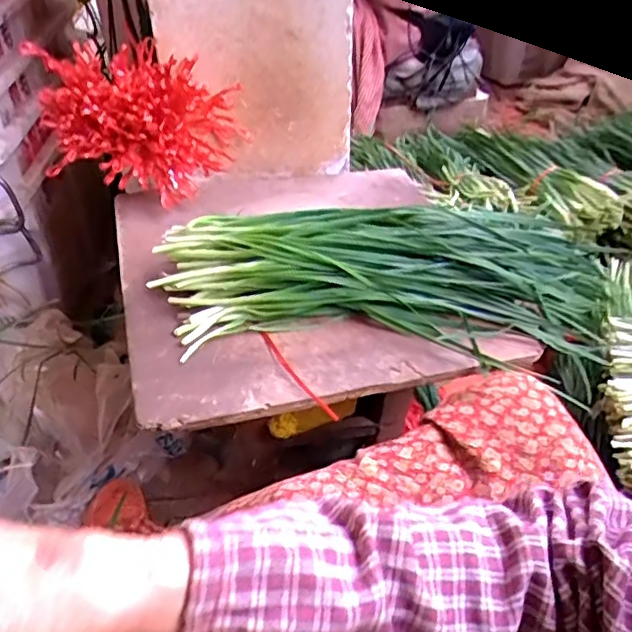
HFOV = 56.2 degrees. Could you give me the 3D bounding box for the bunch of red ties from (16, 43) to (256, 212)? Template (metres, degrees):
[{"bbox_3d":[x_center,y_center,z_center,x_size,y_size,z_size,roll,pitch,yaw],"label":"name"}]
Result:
[{"bbox_3d":[-0.235,-0.275,0.831,0.251,0.164,0.162,-9,41,-10],"label":"bunch of red ties"}]

